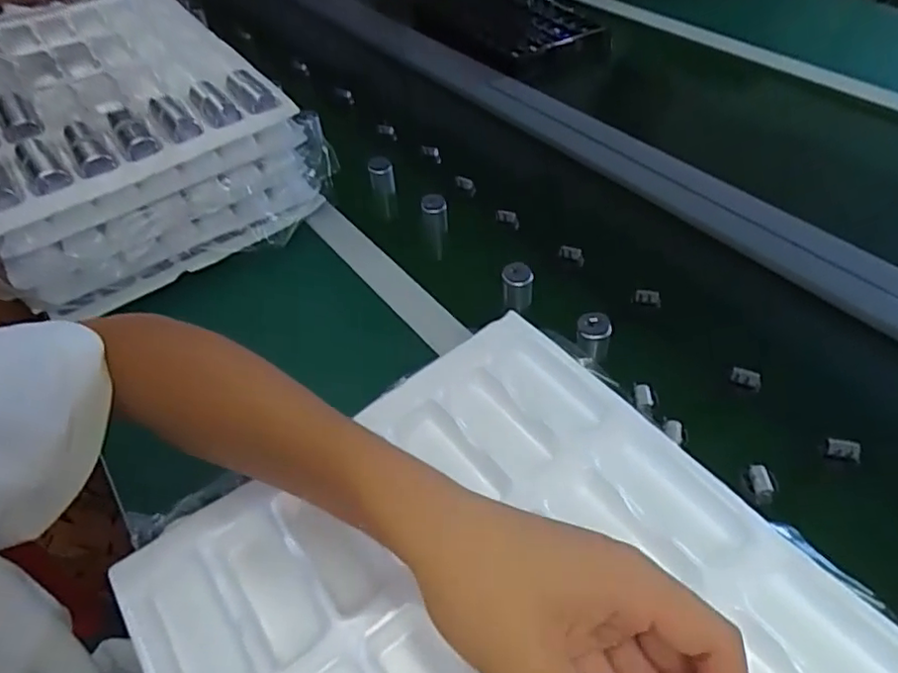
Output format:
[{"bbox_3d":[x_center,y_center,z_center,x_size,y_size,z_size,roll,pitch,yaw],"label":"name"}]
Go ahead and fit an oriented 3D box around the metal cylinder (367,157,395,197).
[{"bbox_3d":[-0.088,-0.210,0.794,0.030,0.041,0.029,-8,49,0],"label":"metal cylinder"}]

